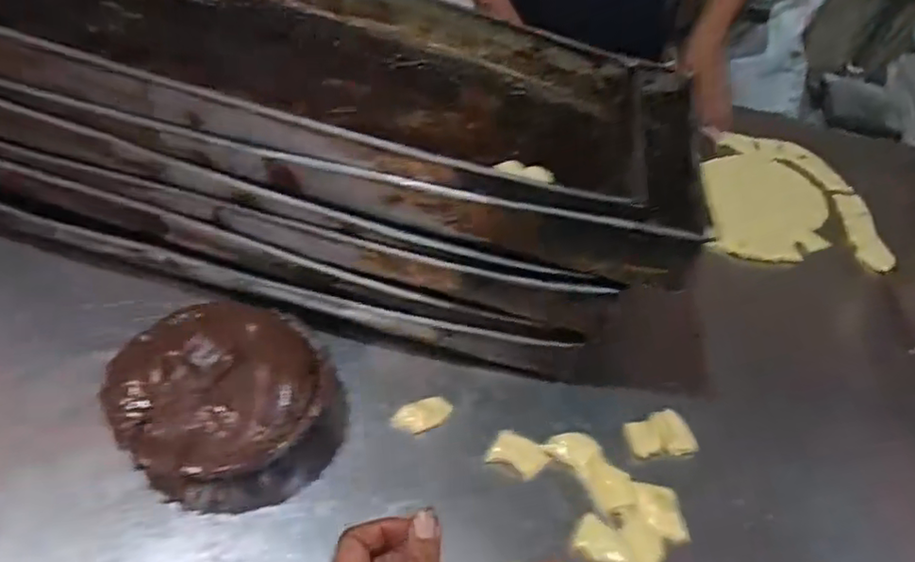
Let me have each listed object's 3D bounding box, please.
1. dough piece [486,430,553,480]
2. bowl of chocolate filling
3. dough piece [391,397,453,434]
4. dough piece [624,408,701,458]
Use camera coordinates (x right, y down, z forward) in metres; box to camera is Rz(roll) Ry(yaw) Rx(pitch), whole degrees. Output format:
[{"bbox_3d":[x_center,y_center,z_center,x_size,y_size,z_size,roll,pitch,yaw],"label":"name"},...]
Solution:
[{"bbox_3d":[0.059,0.165,0.591,0.052,0.012,0.033,24,47,16],"label":"dough piece"},{"bbox_3d":[-0.201,0.103,0.560,0.192,0.085,0.171,1,45,-6],"label":"bowl of chocolate filling"},{"bbox_3d":[-0.033,0.131,0.608,0.057,0.015,0.027,-11,48,-18],"label":"dough piece"},{"bbox_3d":[0.201,0.152,0.620,0.061,0.014,0.051,-8,47,-15],"label":"dough piece"}]

